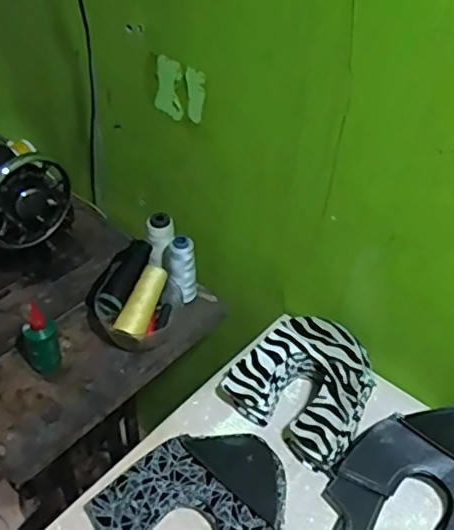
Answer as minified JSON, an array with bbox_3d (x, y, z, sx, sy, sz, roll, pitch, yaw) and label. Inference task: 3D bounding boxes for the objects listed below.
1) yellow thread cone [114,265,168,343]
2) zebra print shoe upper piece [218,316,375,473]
[{"bbox_3d":[-0.120,0.052,0.844,0.039,0.041,0.117,15,57,14],"label":"yellow thread cone"},{"bbox_3d":[0.101,0.154,0.771,0.166,0.087,0.156,27,48,24],"label":"zebra print shoe upper piece"}]

